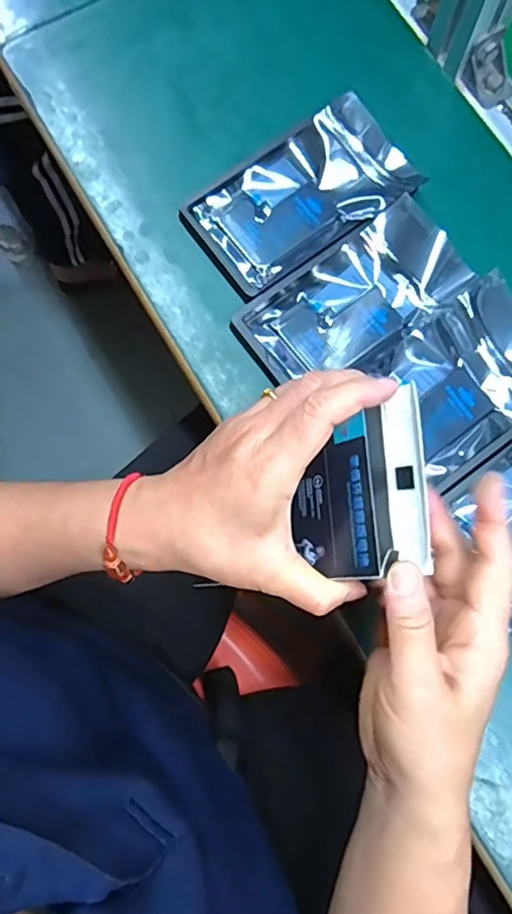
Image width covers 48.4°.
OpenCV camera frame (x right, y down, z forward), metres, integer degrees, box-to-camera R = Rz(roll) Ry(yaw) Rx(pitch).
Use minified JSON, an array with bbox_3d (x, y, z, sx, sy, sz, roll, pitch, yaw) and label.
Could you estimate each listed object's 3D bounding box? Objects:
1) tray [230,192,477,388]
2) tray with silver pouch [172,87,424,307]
[{"bbox_3d":[0.068,-0.111,0.404,0.155,0.017,0.080,-34,81,-6],"label":"tray"},{"bbox_3d":[0.033,-0.193,0.422,0.157,0.020,0.092,-34,81,-6],"label":"tray with silver pouch"}]

